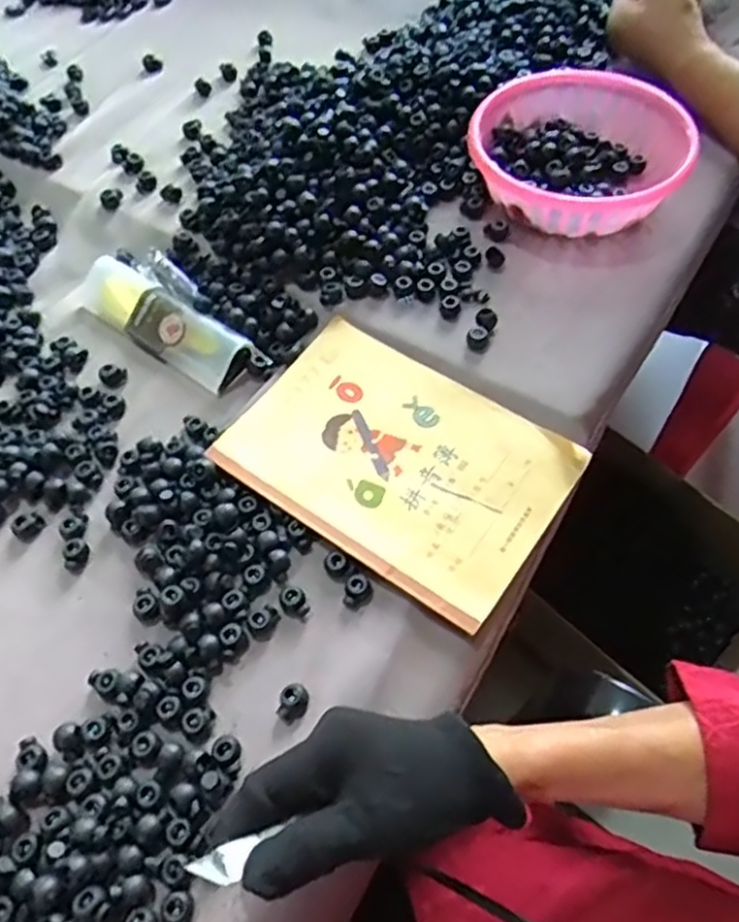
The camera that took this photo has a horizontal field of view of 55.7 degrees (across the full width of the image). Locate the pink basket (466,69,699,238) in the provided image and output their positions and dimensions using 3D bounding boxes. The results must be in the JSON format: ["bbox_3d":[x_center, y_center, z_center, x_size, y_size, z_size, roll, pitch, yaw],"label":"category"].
[{"bbox_3d":[0.163,-0.237,0.552,0.156,0.057,0.156,-2,59,3],"label":"pink basket"}]

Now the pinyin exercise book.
[{"bbox_3d":[0.018,-0.003,0.452,0.203,0.008,0.140,31,65,19],"label":"pinyin exercise book"}]

